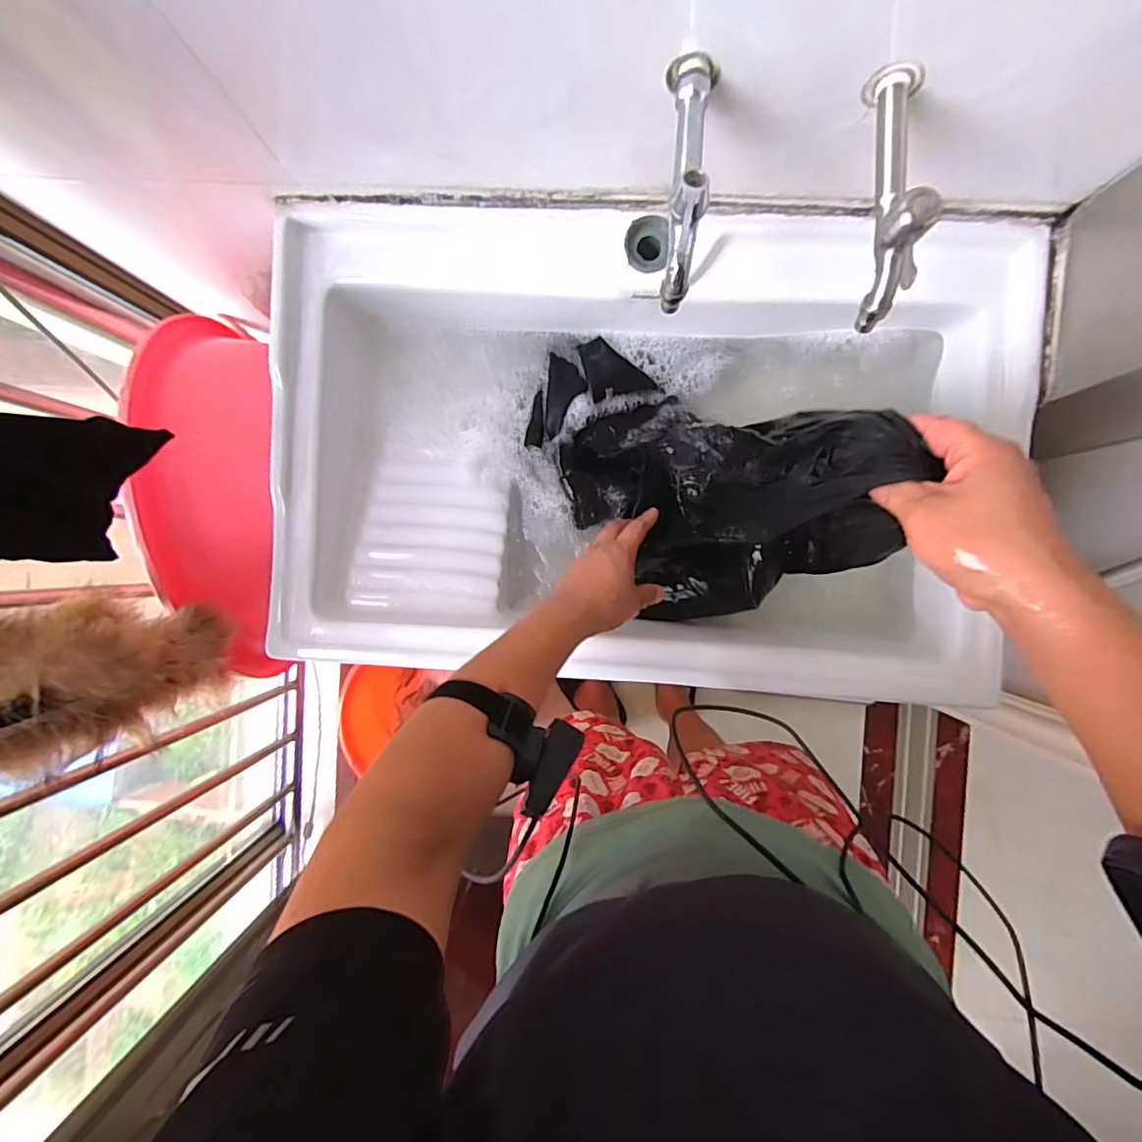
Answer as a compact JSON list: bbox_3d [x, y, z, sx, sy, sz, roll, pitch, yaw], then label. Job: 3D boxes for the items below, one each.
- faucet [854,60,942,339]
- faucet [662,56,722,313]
[{"bbox_3d":[0.245,-0.288,0.415,0.032,0.080,0.177,-1,91,3],"label":"faucet"},{"bbox_3d":[0.085,-0.305,0.423,0.035,0.093,0.165,7,92,3],"label":"faucet"}]

